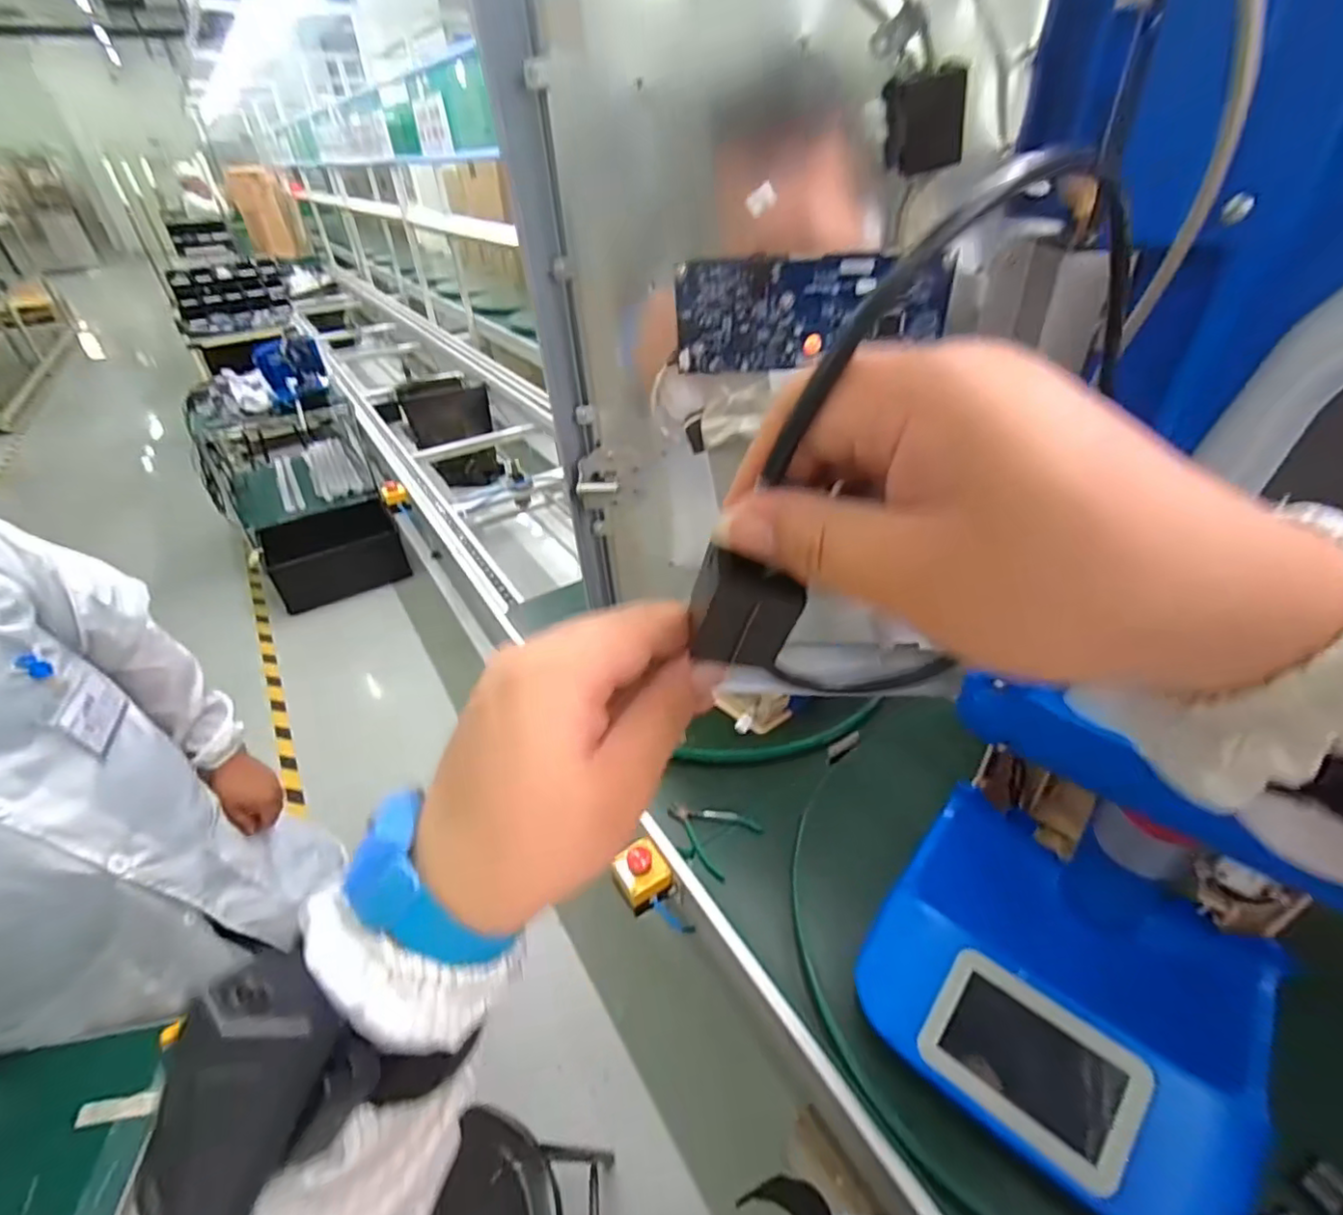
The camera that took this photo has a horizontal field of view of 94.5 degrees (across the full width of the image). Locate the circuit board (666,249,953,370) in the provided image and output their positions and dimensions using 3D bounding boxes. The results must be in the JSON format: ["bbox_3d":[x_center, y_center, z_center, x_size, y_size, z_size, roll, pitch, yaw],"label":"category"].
[{"bbox_3d":[0.088,-0.188,0.399,0.166,0.063,0.011,1,36,5],"label":"circuit board"}]

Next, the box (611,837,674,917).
[{"bbox_3d":[-0.050,0.427,0.991,0.080,0.064,0.086,-22,40,-24],"label":"box"}]

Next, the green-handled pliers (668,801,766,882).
[{"bbox_3d":[0.058,0.361,1.005,0.138,0.028,0.106,25,44,33],"label":"green-handled pliers"}]

